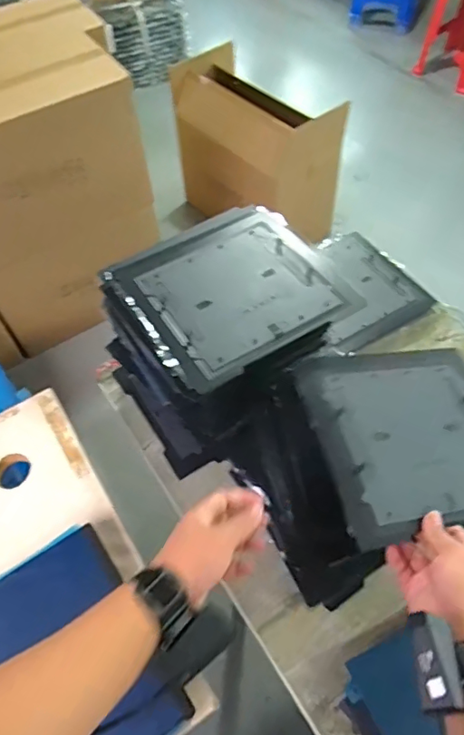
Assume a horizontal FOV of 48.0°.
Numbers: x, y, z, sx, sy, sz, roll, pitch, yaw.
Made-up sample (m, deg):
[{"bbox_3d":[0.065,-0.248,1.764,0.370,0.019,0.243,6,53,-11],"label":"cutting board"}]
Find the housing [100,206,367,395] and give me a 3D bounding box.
[{"bbox_3d":[-0.002,-0.110,0.703,0.263,0.024,0.259,-30,59,-15],"label":"housing"}]

